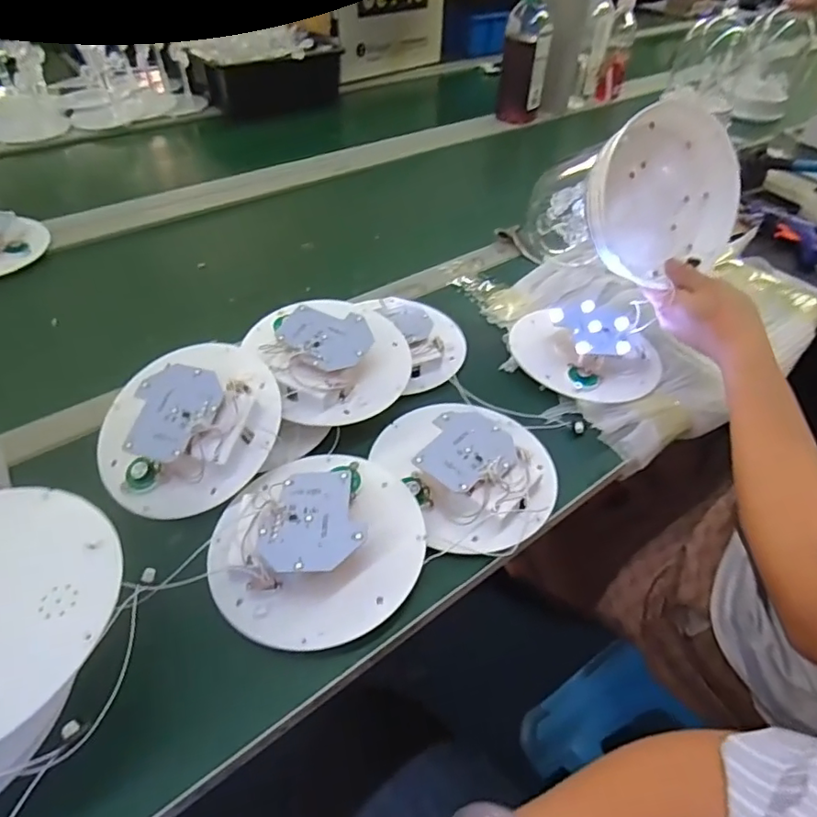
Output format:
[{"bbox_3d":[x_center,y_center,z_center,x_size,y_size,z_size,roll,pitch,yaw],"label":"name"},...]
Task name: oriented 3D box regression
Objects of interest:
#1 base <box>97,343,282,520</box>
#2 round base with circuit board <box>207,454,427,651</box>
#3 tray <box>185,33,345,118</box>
[{"bbox_3d":[-0.173,0.010,0.440,0.137,0.034,0.137,-2,66,5],"label":"base"},{"bbox_3d":[-0.065,0.086,0.396,0.147,0.034,0.149,1,45,-1],"label":"round base with circuit board"},{"bbox_3d":[-0.268,-0.626,1.067,0.275,0.101,0.135,-14,47,-16],"label":"tray"}]

